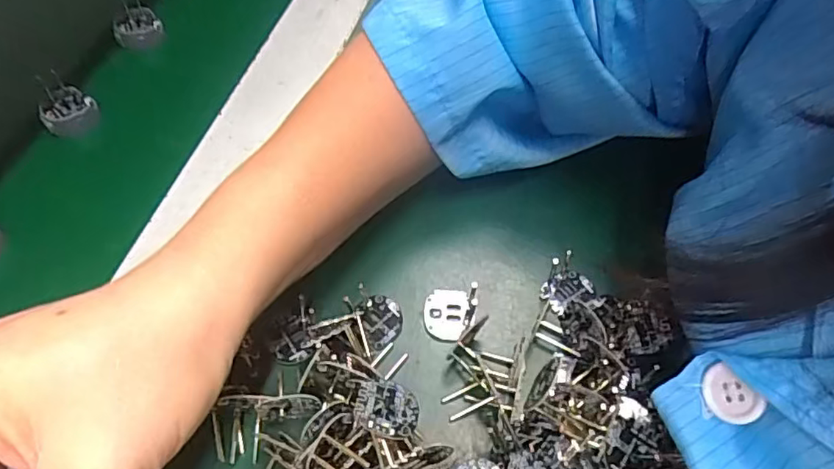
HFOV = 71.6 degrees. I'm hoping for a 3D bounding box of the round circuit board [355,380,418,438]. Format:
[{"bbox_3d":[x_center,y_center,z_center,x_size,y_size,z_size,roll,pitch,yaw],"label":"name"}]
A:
[{"bbox_3d":[-0.011,0.063,0.209,0.024,0.004,0.021,11,43,-18],"label":"round circuit board"}]

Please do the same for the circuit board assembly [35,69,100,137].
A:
[{"bbox_3d":[-0.200,-0.075,0.332,0.026,0.023,0.028,-4,57,-3],"label":"circuit board assembly"}]

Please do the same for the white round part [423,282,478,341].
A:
[{"bbox_3d":[0.016,0.035,0.257,0.025,0.005,0.023,0,57,0],"label":"white round part"}]

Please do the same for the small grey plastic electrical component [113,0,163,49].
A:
[{"bbox_3d":[-0.184,-0.139,0.377,0.029,0.022,0.029,-25,60,-16],"label":"small grey plastic electrical component"}]

